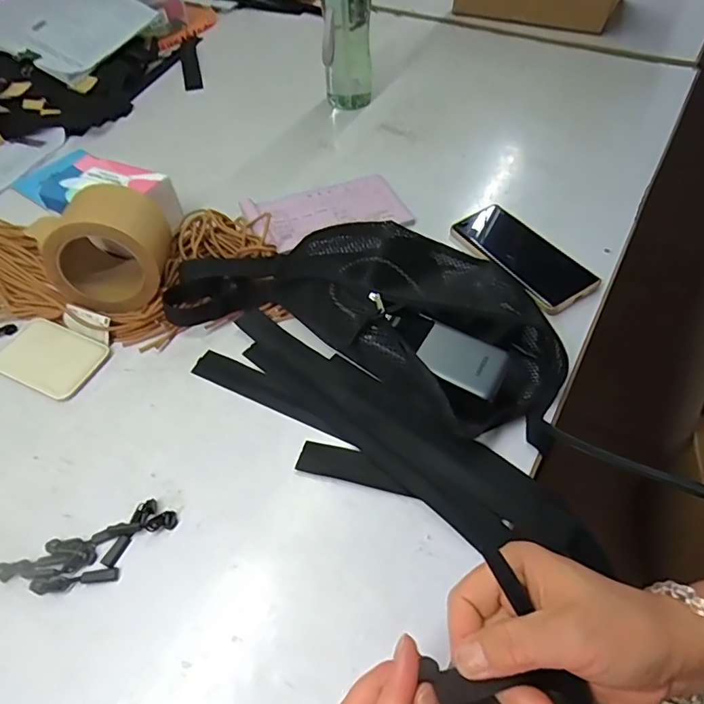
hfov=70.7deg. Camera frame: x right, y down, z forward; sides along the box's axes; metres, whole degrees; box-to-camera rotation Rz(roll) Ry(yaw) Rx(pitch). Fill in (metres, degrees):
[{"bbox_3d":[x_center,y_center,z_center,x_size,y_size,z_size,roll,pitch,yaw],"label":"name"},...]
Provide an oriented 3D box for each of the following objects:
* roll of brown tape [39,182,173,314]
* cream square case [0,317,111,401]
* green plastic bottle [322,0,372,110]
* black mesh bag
[{"bbox_3d":[-0.243,-0.102,0.508,0.104,0.106,0.093,-3,53,-1],"label":"roll of brown tape"},{"bbox_3d":[-0.299,0.005,0.492,0.103,0.008,0.069,19,55,15],"label":"cream square case"},{"bbox_3d":[-0.006,-0.454,0.723,0.067,0.240,0.056,1,53,2],"label":"green plastic bottle"},{"bbox_3d":[0.018,-0.052,0.493,0.382,0.063,0.200,20,56,16],"label":"black mesh bag"}]

